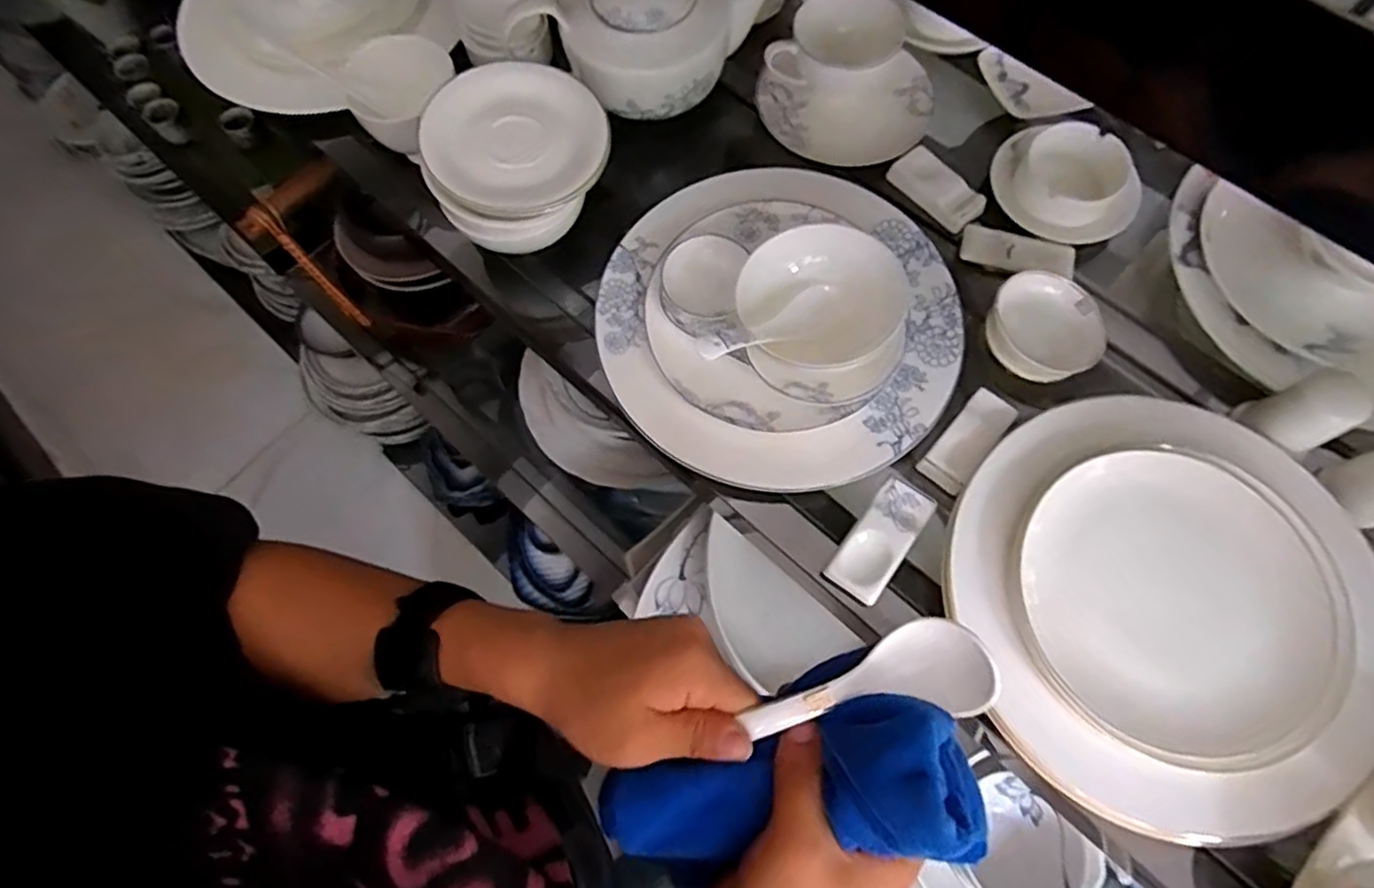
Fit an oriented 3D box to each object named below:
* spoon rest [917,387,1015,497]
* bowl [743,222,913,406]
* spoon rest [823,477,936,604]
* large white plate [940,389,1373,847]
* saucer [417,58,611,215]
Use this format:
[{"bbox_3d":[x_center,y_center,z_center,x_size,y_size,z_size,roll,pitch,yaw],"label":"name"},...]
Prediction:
[{"bbox_3d":[0.193,-0.002,0.474,0.032,0.010,0.075,41,76,14],"label":"spoon rest"},{"bbox_3d":[0.094,-0.086,0.467,0.109,0.054,0.109,-1,70,2],"label":"bowl"},{"bbox_3d":[0.128,0.063,0.456,0.036,0.008,0.085,36,75,13],"label":"spoon rest"},{"bbox_3d":[0.289,0.089,0.420,0.238,0.029,0.240,-1,70,2],"label":"large white plate"},{"bbox_3d":[-0.116,-0.211,0.471,0.120,0.018,0.110,-1,70,2],"label":"saucer"}]

